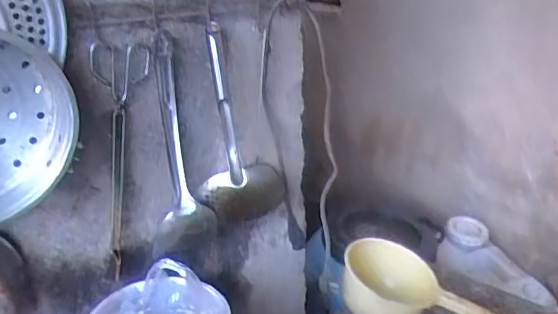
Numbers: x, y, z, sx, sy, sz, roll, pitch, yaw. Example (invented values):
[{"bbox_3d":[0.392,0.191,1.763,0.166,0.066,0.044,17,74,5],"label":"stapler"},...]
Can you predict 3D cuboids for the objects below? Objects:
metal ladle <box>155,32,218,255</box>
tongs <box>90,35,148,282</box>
[{"bbox_3d":[-0.147,-0.005,0.865,0.097,0.350,0.050,-15,25,-28],"label":"metal ladle"},{"bbox_3d":[-0.214,0.006,0.840,0.090,0.336,0.020,-18,27,-33],"label":"tongs"}]

